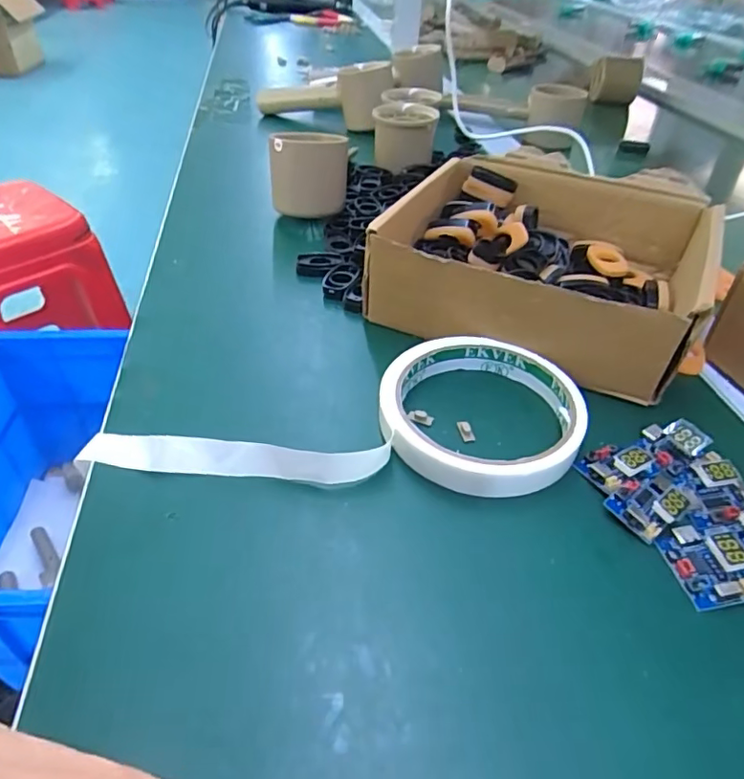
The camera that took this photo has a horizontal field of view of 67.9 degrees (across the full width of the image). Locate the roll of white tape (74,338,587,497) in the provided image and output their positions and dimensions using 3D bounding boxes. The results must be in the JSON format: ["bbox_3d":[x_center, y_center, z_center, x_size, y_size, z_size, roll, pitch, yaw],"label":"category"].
[{"bbox_3d":[-0.012,0.005,0.258,0.210,0.013,0.095,4,43,8],"label":"roll of white tape"}]

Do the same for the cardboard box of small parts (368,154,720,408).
[{"bbox_3d":[0.100,-0.081,0.319,0.171,0.049,0.155,19,47,23],"label":"cardboard box of small parts"}]

